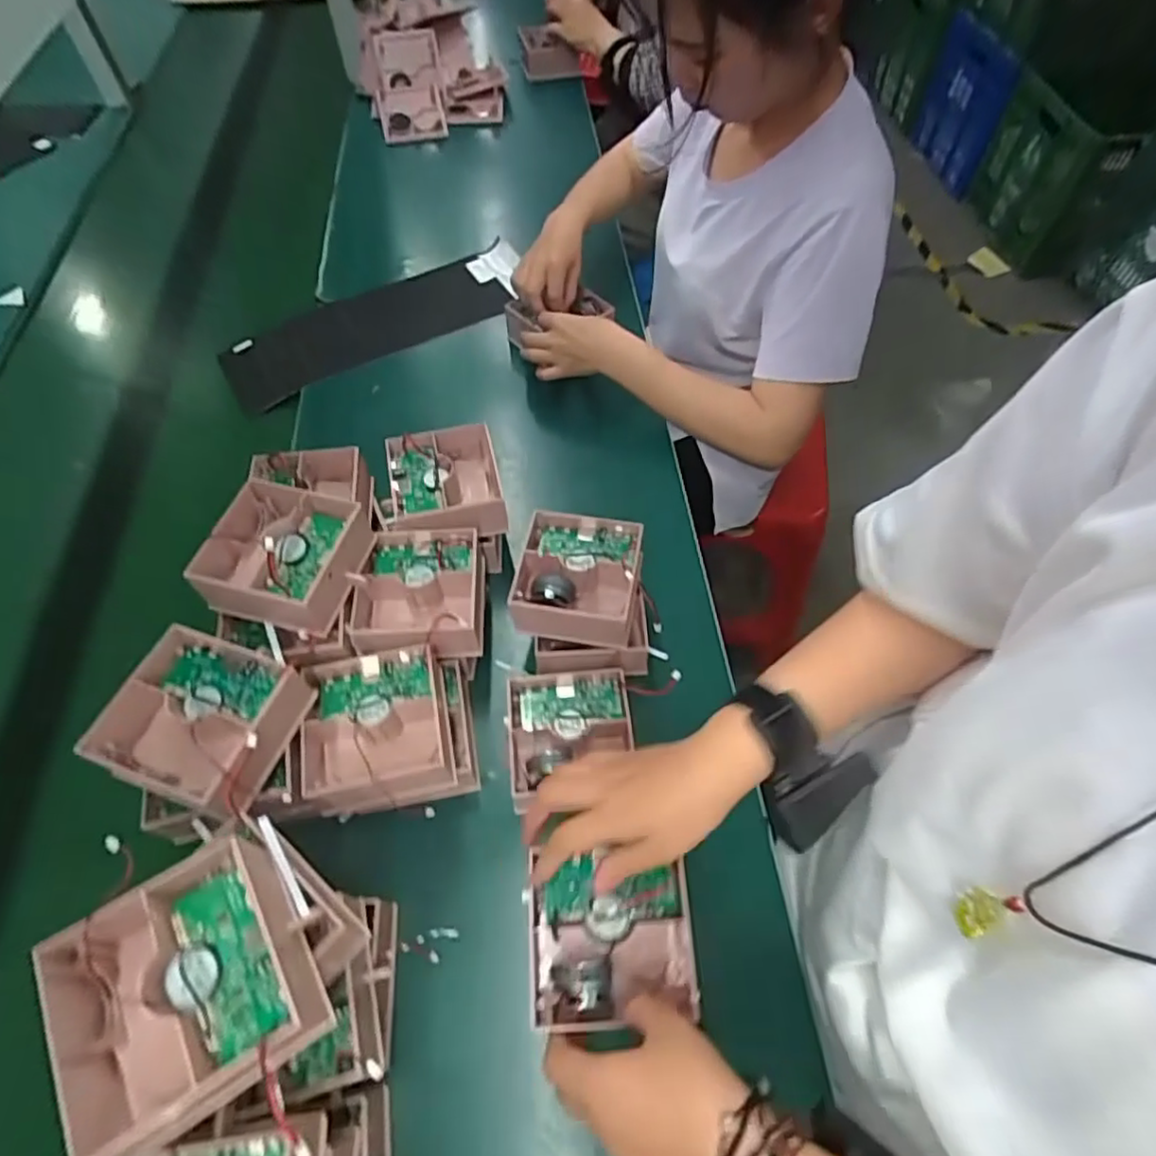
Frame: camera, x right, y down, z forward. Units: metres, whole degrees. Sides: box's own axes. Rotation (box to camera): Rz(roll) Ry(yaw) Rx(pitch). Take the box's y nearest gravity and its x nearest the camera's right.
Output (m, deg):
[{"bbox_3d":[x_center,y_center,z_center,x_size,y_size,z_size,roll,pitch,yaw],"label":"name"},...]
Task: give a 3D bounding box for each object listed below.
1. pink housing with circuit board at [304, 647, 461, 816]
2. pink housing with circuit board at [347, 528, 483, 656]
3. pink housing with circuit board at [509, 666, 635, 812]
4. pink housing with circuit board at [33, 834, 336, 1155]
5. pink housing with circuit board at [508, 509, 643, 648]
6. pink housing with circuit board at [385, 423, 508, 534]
[{"bbox_3d":[-0.157,0.116,0.511,0.104,0.047,0.107,-13,58,-7],"label":"pink housing with circuit board"},{"bbox_3d":[-0.138,0.018,0.574,0.106,0.054,0.109,-5,57,-2],"label":"pink housing with circuit board"},{"bbox_3d":[-0.007,0.131,0.555,0.103,0.038,0.101,-8,58,-4],"label":"pink housing with circuit board"},{"bbox_3d":[-0.201,0.213,0.338,0.116,0.061,0.113,-26,61,-15],"label":"pink housing with circuit board"},{"bbox_3d":[-0.001,0.002,0.584,0.105,0.049,0.113,7,58,6],"label":"pink housing with circuit board"},{"bbox_3d":[-0.127,-0.087,0.630,0.103,0.051,0.115,-12,58,-6],"label":"pink housing with circuit board"}]

